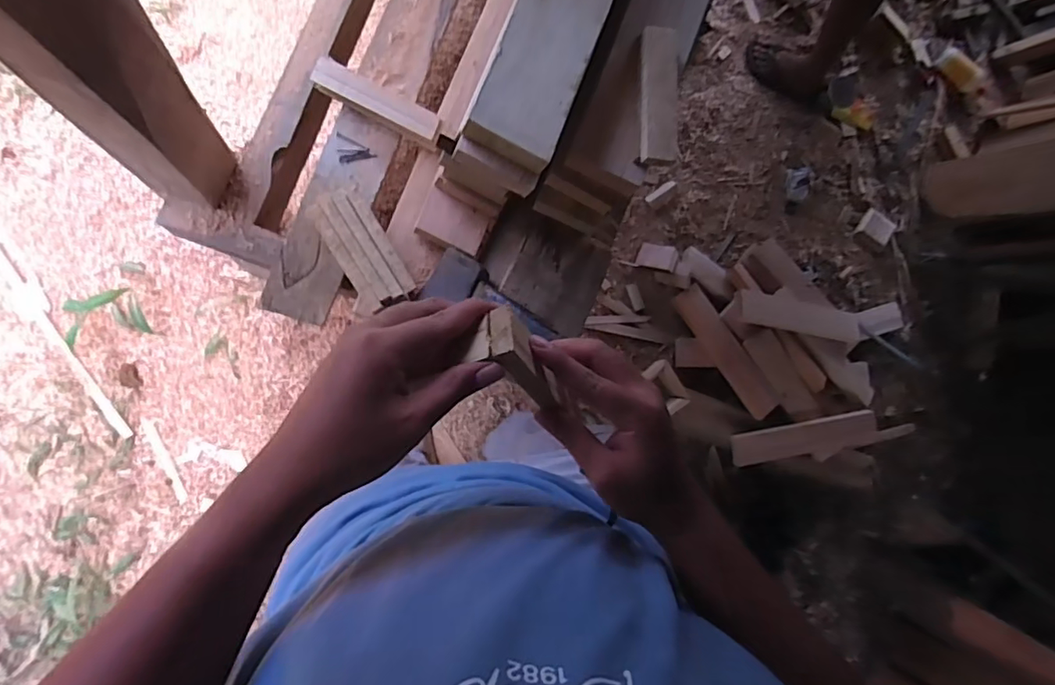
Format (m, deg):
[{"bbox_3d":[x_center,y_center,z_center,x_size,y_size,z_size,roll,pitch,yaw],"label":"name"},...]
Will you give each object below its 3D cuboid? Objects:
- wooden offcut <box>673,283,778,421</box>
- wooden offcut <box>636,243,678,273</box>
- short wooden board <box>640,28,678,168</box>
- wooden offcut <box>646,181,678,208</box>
[{"bbox_3d":[0.541,0.023,1.461,0.082,0.017,0.396,-35,86,17],"label":"wooden offcut"},{"bbox_3d":[0.358,-0.238,1.482,0.109,0.014,0.072,14,82,32],"label":"wooden offcut"},{"bbox_3d":[0.132,-0.244,0.532,0.034,0.016,0.138,2,88,-15],"label":"short wooden board"},{"bbox_3d":[0.383,-0.418,1.519,0.099,0.027,0.044,-34,91,-9],"label":"wooden offcut"}]

